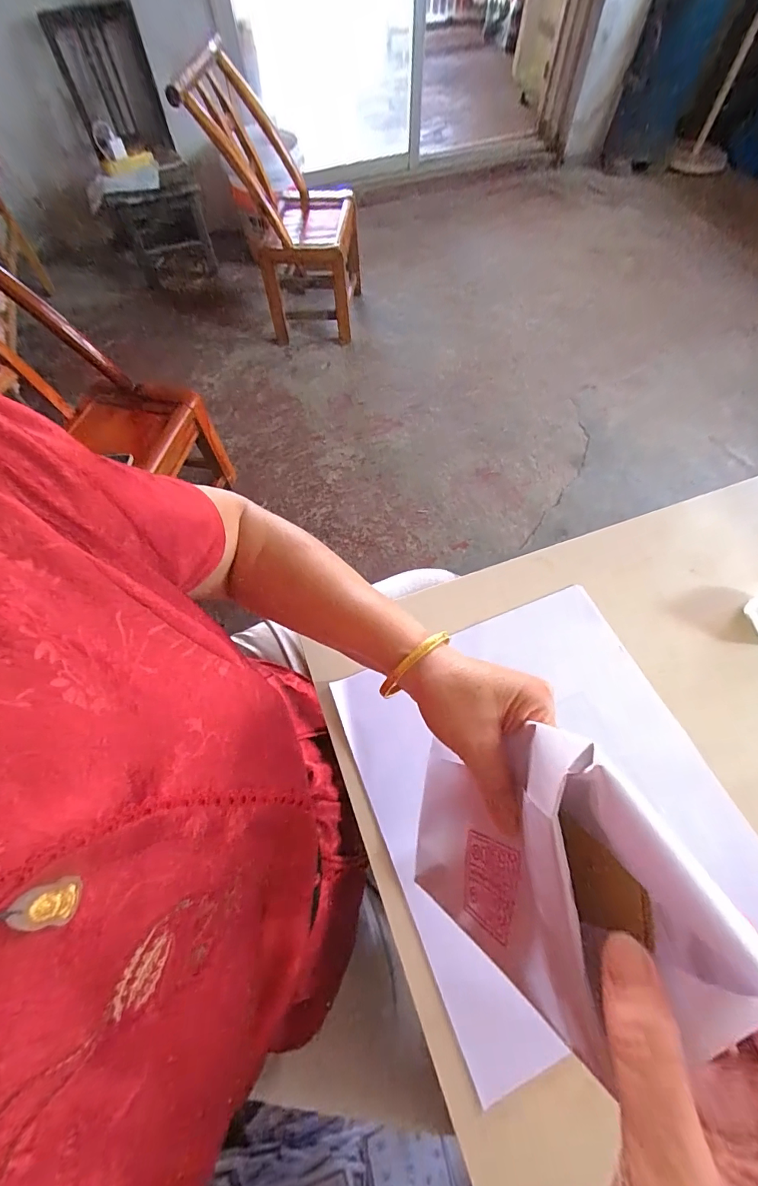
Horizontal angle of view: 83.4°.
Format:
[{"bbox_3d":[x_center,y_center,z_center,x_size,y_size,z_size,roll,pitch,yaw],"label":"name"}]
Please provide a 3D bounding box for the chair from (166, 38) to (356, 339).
[{"bbox_3d":[-0.271,-1.184,1.338,0.397,0.666,0.464,-3,64,-1],"label":"chair"}]

